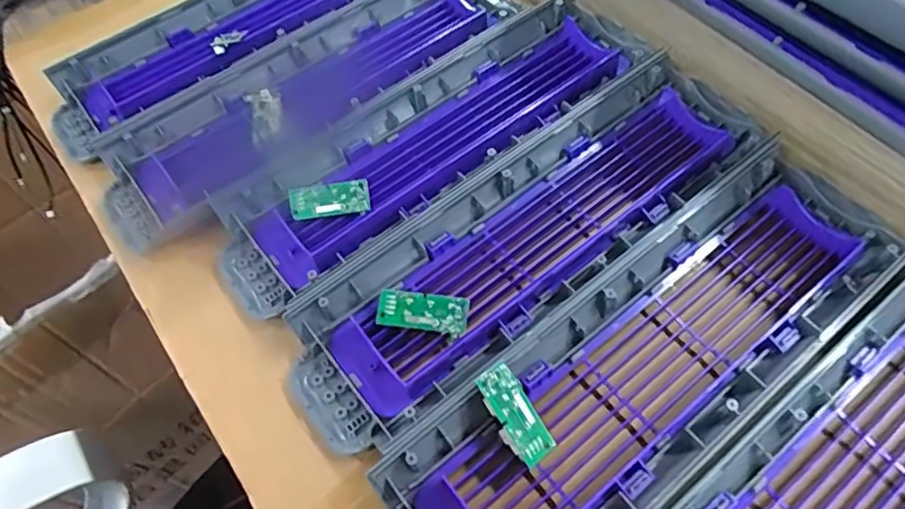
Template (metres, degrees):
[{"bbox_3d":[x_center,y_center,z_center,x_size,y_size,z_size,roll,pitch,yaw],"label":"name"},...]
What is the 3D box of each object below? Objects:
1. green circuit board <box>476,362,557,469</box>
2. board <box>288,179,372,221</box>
[{"bbox_3d":[0.027,0.069,0.260,0.019,0.007,0.043,-31,89,-14],"label":"green circuit board"},{"bbox_3d":[-0.068,-0.029,0.334,0.043,0.007,0.019,-7,91,4],"label":"board"}]

